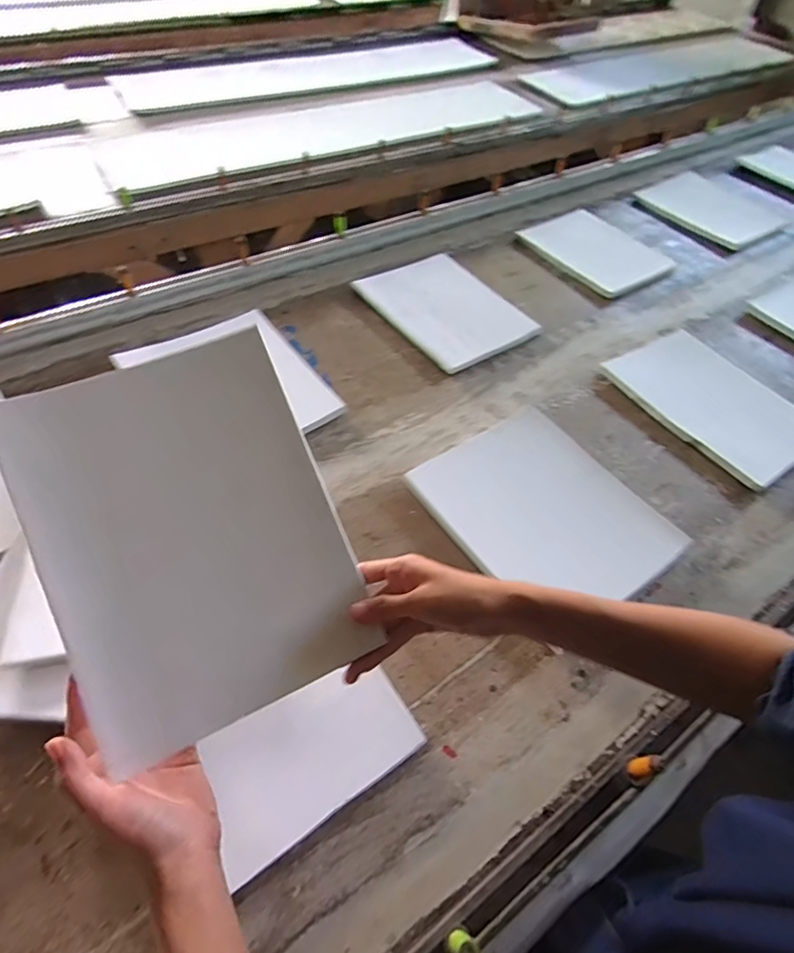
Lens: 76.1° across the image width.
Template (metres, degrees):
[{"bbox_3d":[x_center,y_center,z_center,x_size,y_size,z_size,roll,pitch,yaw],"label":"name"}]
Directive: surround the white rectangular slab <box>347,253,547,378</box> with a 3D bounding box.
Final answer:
[{"bbox_3d":[0.084,-0.284,0.852,0.196,0.015,0.255,-30,64,-19],"label":"white rectangular slab"}]

